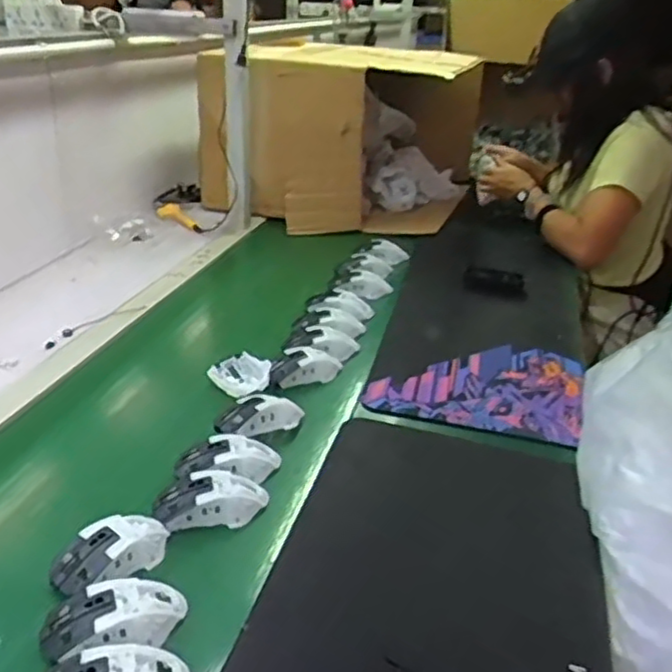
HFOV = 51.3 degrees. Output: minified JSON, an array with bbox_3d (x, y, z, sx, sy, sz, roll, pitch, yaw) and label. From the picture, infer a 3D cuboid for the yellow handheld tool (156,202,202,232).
[{"bbox_3d":[-0.361,-0.274,1.619,0.146,0.025,0.043,33,40,27],"label":"yellow handheld tool"}]

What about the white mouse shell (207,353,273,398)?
[{"bbox_3d":[-0.129,0.051,0.945,0.061,0.035,0.101,-24,35,-39],"label":"white mouse shell"}]

